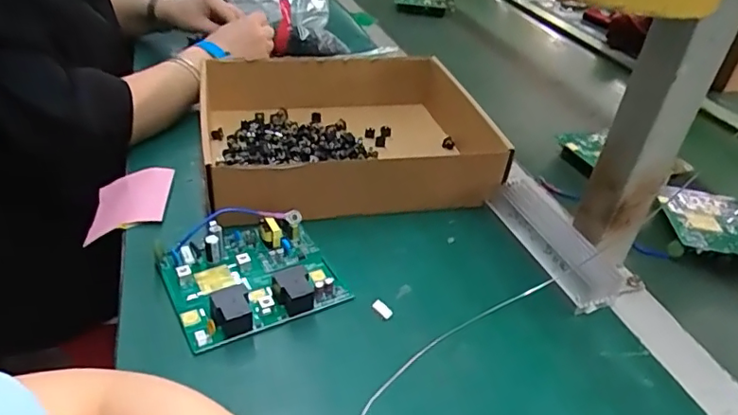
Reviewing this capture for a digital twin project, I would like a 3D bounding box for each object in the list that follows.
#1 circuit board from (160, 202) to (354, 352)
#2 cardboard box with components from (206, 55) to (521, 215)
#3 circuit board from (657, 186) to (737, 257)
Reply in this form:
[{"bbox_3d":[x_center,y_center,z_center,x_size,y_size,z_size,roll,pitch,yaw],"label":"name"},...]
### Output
[{"bbox_3d":[-0.097,0.048,0.452,0.131,0.032,0.116,-15,40,-28],"label":"circuit board"},{"bbox_3d":[-0.029,-0.087,0.627,0.305,0.074,0.268,-5,36,-16],"label":"cardboard box with components"},{"bbox_3d":[0.374,0.021,0.581,0.125,0.026,0.104,10,35,5],"label":"circuit board"}]

